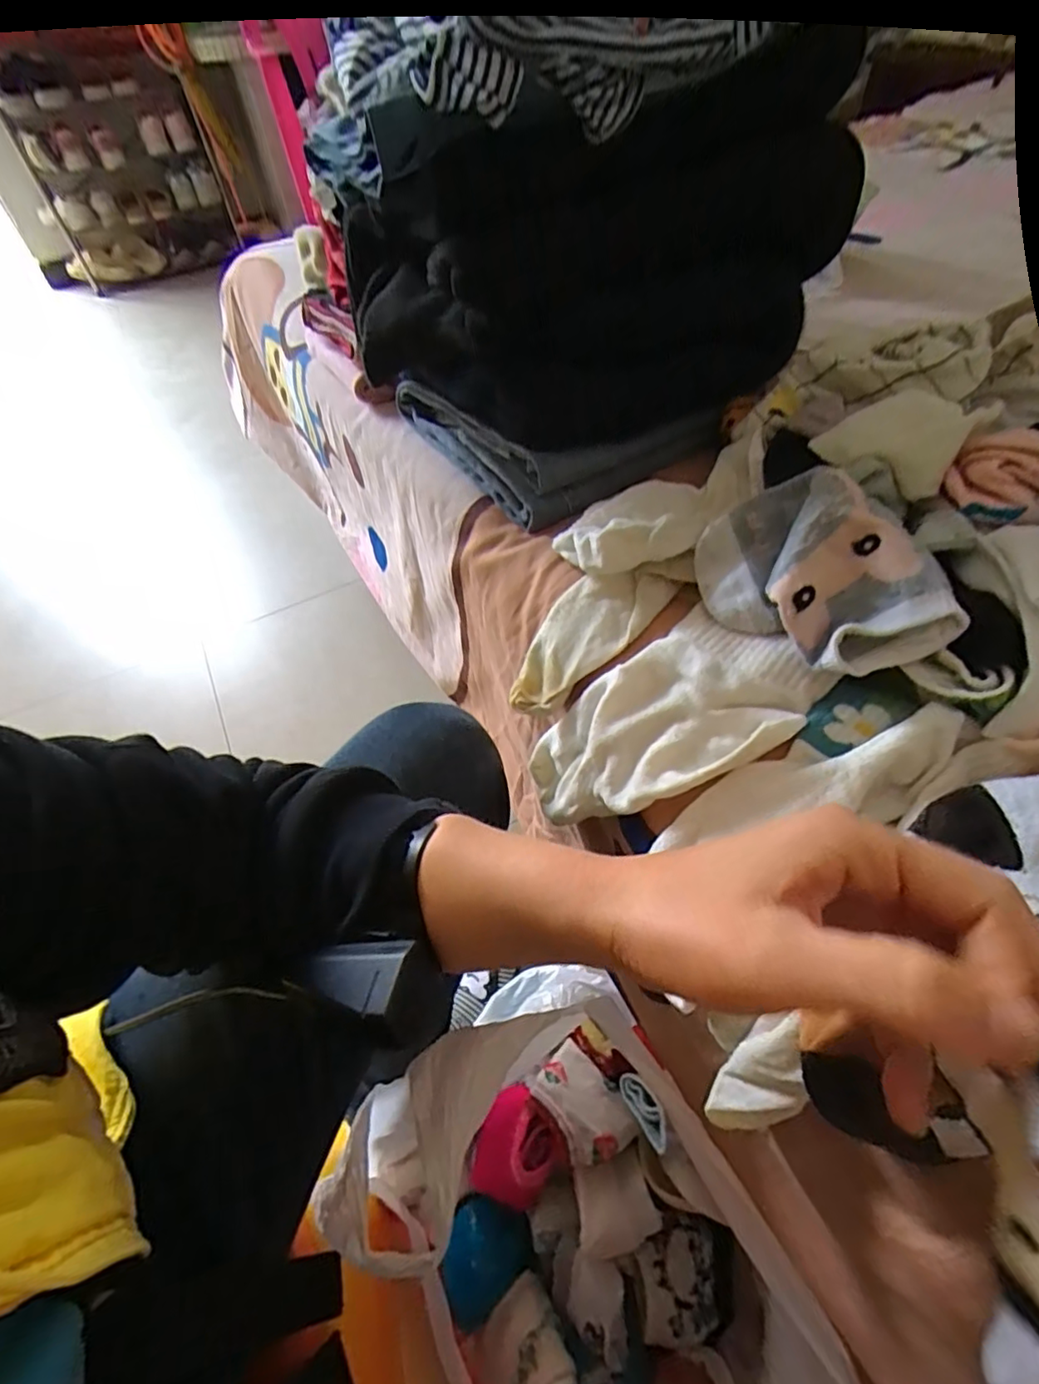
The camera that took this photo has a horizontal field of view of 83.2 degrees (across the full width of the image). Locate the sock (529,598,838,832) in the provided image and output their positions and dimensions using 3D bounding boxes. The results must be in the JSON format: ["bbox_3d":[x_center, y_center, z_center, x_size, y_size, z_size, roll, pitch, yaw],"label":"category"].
[{"bbox_3d":[0.067,0.023,0.339,0.195,0.055,0.098,-32,45,31],"label":"sock"}]

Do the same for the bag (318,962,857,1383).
[{"bbox_3d":[0.041,0.414,0.402,0.234,0.253,0.331,-28,55,-16],"label":"bag"}]

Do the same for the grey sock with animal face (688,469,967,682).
[{"bbox_3d":[0.140,-0.056,0.288,0.029,0.085,0.118,11,42,-42],"label":"grey sock with animal face"}]

